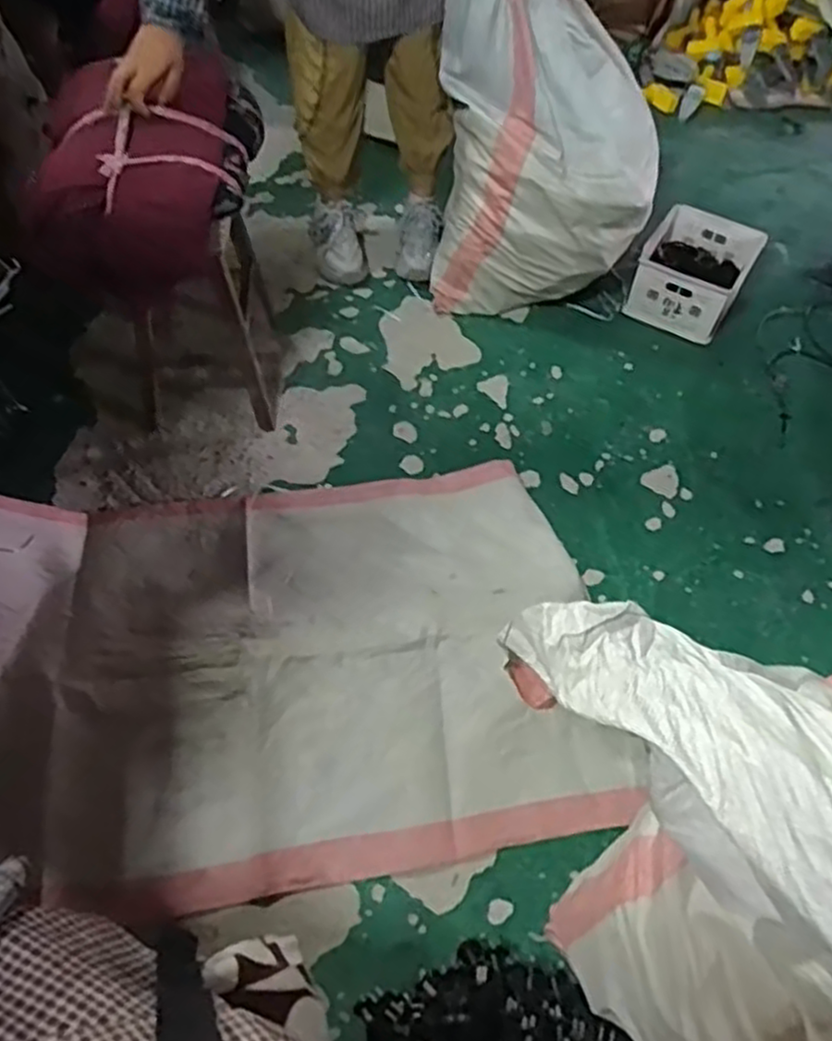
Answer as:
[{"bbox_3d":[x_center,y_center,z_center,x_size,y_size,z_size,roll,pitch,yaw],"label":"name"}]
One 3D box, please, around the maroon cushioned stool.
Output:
[{"bbox_3d":[-0.414,-0.435,1.293,0.326,0.551,0.269,-7,55,-10],"label":"maroon cushioned stool"}]

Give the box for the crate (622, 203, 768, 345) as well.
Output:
[{"bbox_3d":[0.643,-0.579,1.732,0.238,0.143,0.303,29,57,15],"label":"crate"}]

